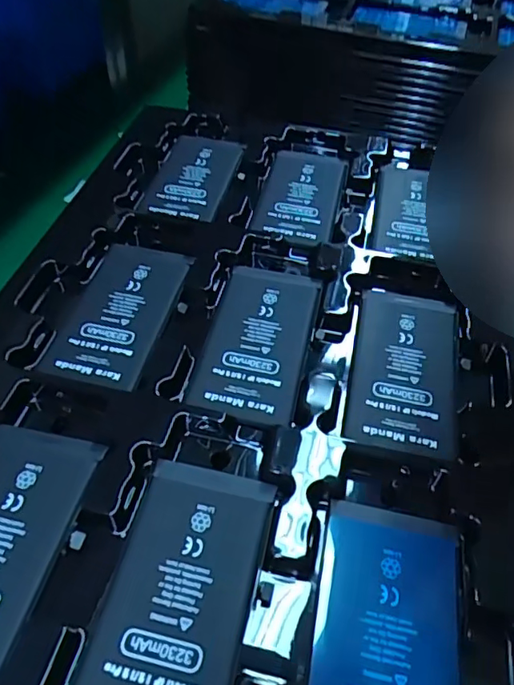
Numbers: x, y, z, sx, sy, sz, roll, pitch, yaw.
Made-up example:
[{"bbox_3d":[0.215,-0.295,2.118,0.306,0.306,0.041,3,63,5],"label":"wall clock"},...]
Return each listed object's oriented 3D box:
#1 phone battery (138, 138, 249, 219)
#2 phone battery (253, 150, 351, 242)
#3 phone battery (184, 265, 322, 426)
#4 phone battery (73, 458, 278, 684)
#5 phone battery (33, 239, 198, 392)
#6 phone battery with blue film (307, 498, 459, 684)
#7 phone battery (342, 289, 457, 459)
[{"bbox_3d":[-0.036,-0.098,0.313,0.047,0.004,0.080,10,49,8],"label":"phone battery"},{"bbox_3d":[0.023,-0.082,0.309,0.047,0.011,0.083,7,49,10],"label":"phone battery"},{"bbox_3d":[0.000,-0.003,0.237,0.043,0.004,0.083,10,49,8],"label":"phone battery"},{"bbox_3d":[-0.024,0.077,0.167,0.042,0.004,0.084,11,49,9],"label":"phone battery"},{"bbox_3d":[-0.064,-0.015,0.245,0.050,0.008,0.084,9,49,7],"label":"phone battery"},{"bbox_3d":[0.038,0.088,0.158,0.042,0.004,0.084,9,49,8],"label":"phone battery with blue film"},{"bbox_3d":[0.062,0.009,0.230,0.042,0.004,0.082,11,49,9],"label":"phone battery"}]

